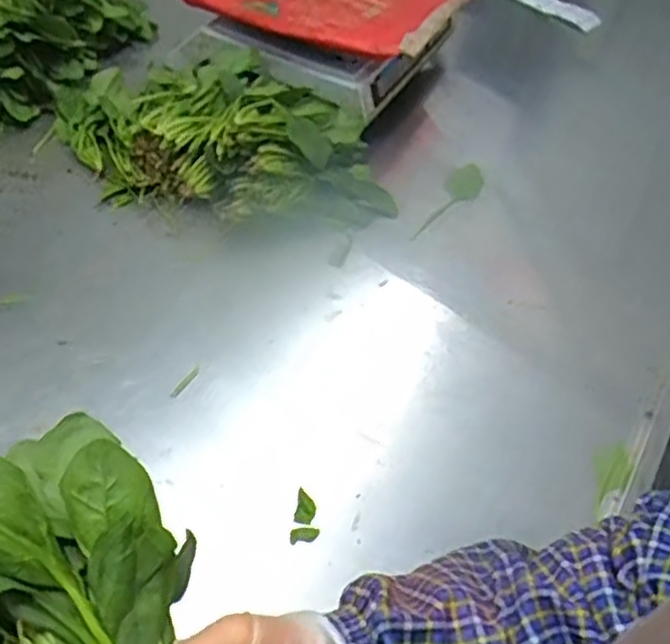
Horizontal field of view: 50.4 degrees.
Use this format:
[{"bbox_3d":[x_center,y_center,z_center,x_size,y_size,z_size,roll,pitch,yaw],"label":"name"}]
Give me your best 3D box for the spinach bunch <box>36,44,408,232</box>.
[{"bbox_3d":[-0.146,-0.229,0.831,0.437,0.106,0.240,28,50,17],"label":"spinach bunch"}]

